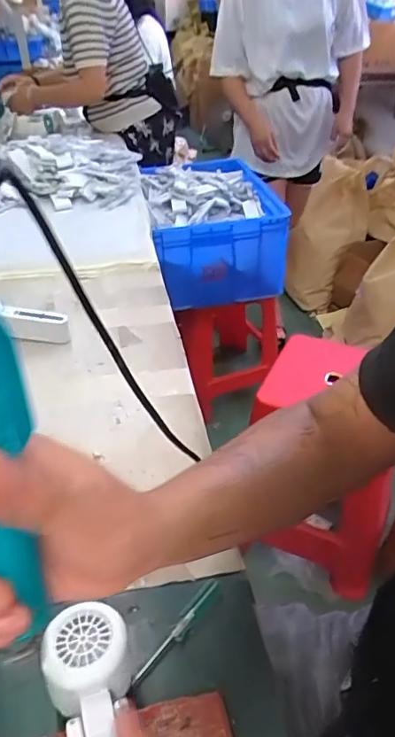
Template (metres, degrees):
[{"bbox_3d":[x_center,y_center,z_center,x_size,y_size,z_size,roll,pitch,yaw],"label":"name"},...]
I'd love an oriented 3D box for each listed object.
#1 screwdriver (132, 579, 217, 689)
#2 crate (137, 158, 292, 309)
[{"bbox_3d":[-0.014,0.211,0.398,0.014,0.016,0.098,26,45,30],"label":"screwdriver"},{"bbox_3d":[0.035,-0.418,1.465,0.355,0.253,0.527,-5,38,-6],"label":"crate"}]

